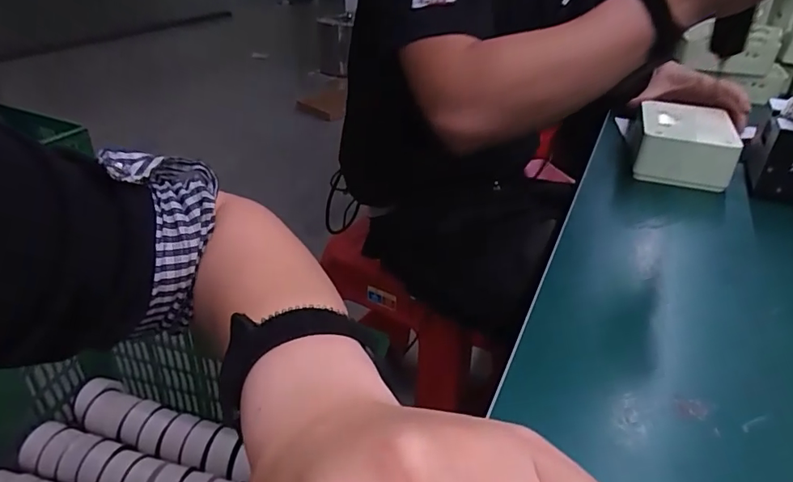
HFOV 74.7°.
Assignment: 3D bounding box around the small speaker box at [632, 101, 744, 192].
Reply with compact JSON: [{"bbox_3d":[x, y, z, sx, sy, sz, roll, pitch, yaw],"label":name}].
[{"bbox_3d":[0.358,-0.115,0.651,0.105,0.065,0.127,15,35,19],"label":"small speaker box"}]

